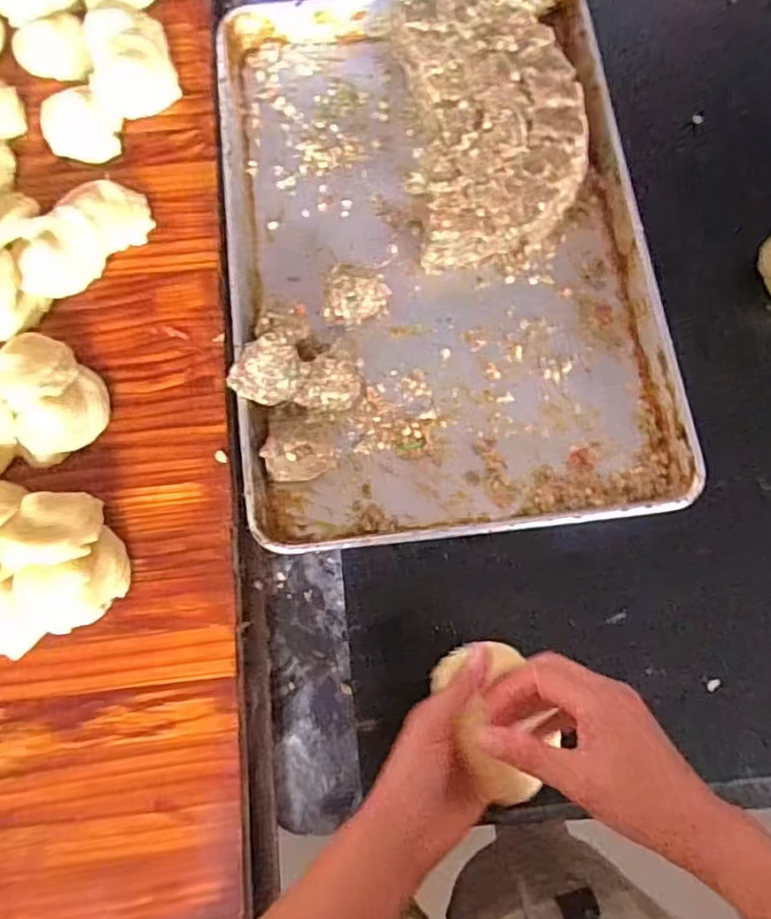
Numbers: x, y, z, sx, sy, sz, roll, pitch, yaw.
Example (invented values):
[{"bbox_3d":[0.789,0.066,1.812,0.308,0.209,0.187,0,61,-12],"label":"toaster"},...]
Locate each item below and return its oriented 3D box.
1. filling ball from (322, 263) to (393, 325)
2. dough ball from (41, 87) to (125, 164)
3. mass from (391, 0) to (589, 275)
[{"bbox_3d":[-0.030,-0.165,0.625,0.069,0.047,0.057,-21,76,-5],"label":"filling ball"},{"bbox_3d":[-0.304,-0.333,0.631,0.071,0.033,0.067,0,75,0],"label":"dough ball"},{"bbox_3d":[0.110,-0.352,0.667,0.177,0.063,0.296,-3,75,0],"label":"mass"}]

